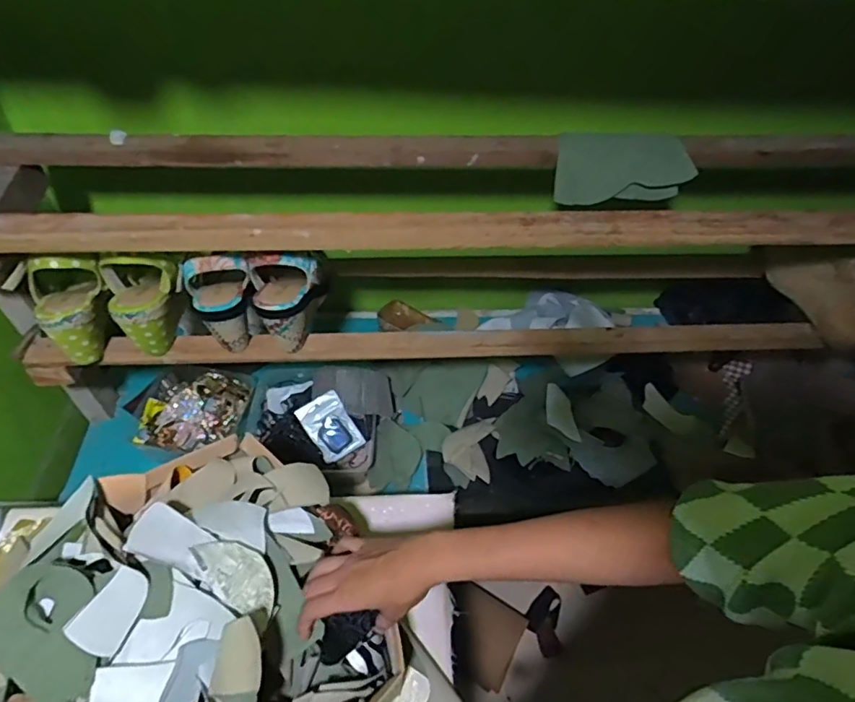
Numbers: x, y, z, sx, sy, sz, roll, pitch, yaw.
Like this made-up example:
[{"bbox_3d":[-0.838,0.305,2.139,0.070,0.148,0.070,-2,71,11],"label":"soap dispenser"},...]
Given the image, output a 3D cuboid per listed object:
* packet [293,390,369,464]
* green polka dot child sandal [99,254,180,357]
[{"bbox_3d":[-0.150,0.117,0.854,0.069,0.009,0.100,-34,83,-6],"label":"packet"},{"bbox_3d":[-0.347,-0.059,0.673,0.064,0.124,0.070,10,50,5],"label":"green polka dot child sandal"}]

